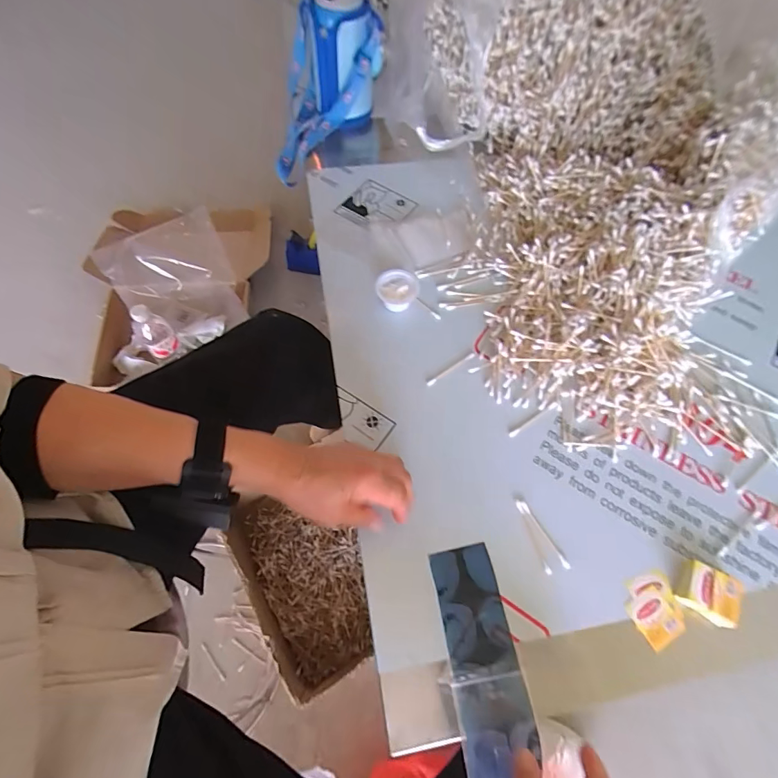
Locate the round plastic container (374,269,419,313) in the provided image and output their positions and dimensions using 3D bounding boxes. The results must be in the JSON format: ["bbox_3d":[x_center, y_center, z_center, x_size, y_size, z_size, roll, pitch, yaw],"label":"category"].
[{"bbox_3d":[0.013,-0.128,0.537,0.050,0.023,0.060,37,69,14],"label":"round plastic container"}]

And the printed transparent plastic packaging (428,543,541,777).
[{"bbox_3d":[0.085,0.247,0.373,0.061,0.009,0.196,-8,64,-3],"label":"printed transparent plastic packaging"}]

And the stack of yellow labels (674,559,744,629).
[{"bbox_3d":[0.303,0.194,0.398,0.047,0.021,0.044,29,68,11],"label":"stack of yellow labels"}]

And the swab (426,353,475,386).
[{"bbox_3d":[0.076,-0.024,0.511,0.072,0.009,0.007,-31,70,-15],"label":"swab"}]

